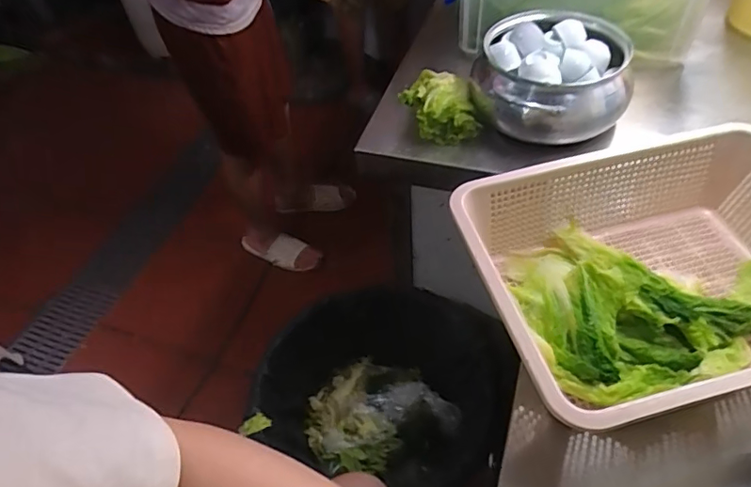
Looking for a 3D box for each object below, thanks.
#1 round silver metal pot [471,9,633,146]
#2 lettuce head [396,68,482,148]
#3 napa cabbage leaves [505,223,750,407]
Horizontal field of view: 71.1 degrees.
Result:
[{"bbox_3d":[0.236,-0.230,0.708,0.175,0.106,0.168,-2,50,3],"label":"round silver metal pot"},{"bbox_3d":[0.092,-0.200,0.749,0.085,0.059,0.126,-14,50,-7],"label":"lettuce head"},{"bbox_3d":[0.254,0.048,0.491,0.241,0.040,0.177,-12,50,-6],"label":"napa cabbage leaves"}]

